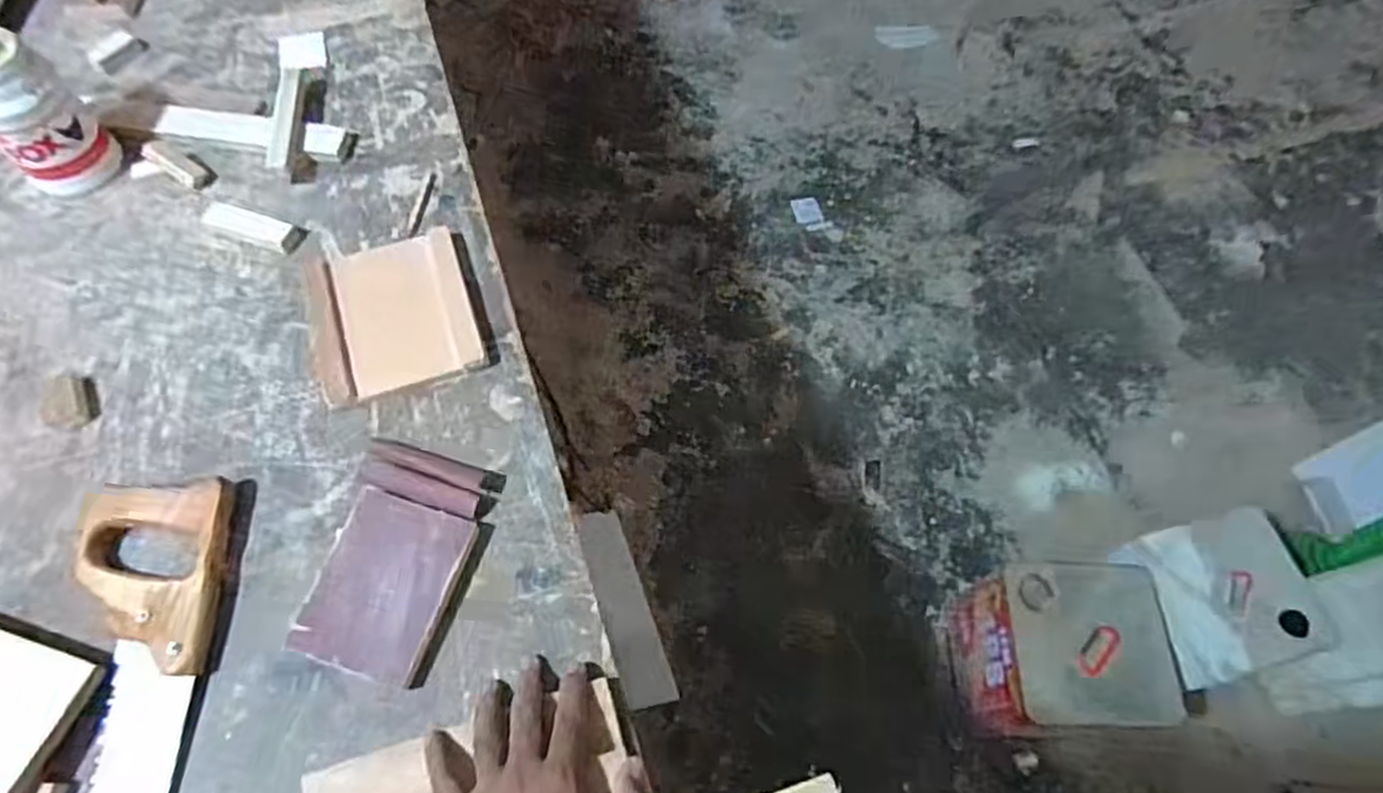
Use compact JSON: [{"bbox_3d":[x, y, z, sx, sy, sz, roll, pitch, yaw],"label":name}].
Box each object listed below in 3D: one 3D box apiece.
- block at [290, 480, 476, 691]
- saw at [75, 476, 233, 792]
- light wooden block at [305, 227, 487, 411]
[{"bbox_3d":[-0.229,0.140,0.580,0.098,0.018,0.125,18,64,4],"label":"block"},{"bbox_3d":[-0.390,0.258,0.506,0.098,0.030,0.418,-2,64,-6],"label":"saw"},{"bbox_3d":[-0.264,-0.073,0.678,0.139,0.028,0.144,-14,66,-11],"label":"light wooden block"}]

